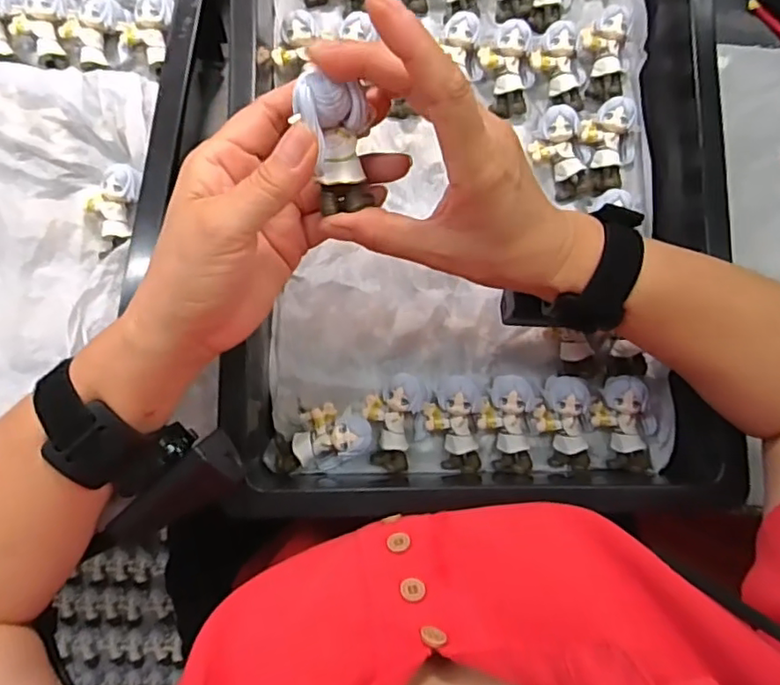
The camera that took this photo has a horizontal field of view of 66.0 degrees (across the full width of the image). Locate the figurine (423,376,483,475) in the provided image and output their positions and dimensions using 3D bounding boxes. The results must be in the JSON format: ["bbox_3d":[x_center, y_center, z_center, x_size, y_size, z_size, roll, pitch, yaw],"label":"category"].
[{"bbox_3d":[0.040,0.054,0.395,0.033,0.029,0.061,-3,84,-3],"label":"figurine"}]

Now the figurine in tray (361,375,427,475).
[{"bbox_3d":[0.004,0.052,0.395,0.038,0.025,0.061,-4,84,-3],"label":"figurine in tray"}]

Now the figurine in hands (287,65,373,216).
[{"bbox_3d":[-0.022,-0.091,0.270,0.030,0.029,0.061,-14,127,-5],"label":"figurine in hands"}]

